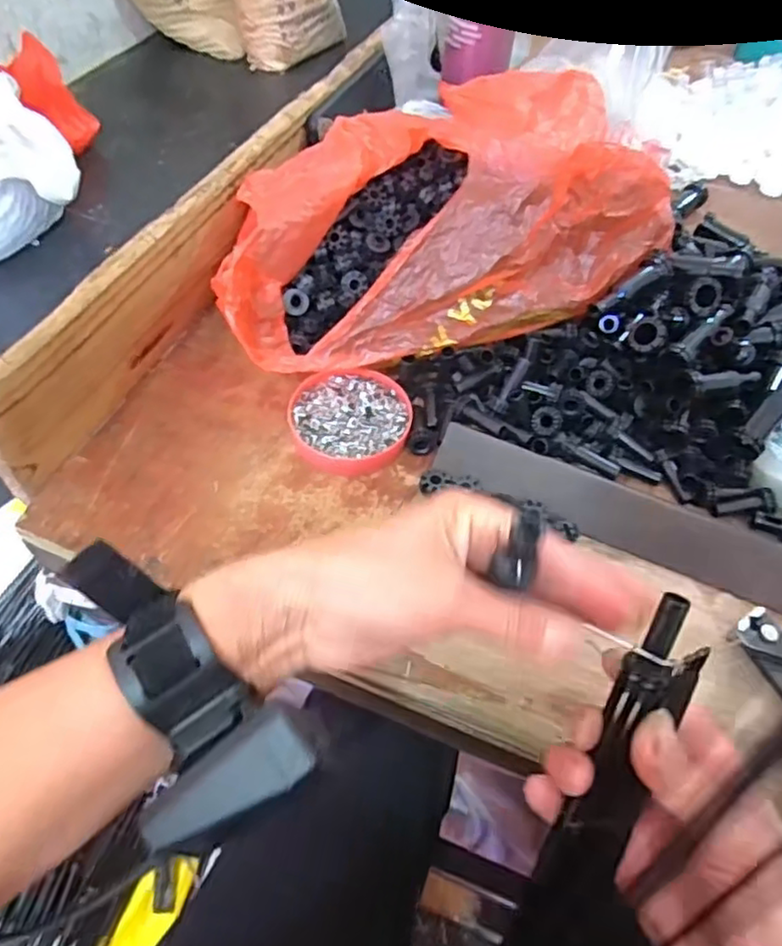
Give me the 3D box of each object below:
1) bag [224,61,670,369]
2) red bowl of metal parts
[{"bbox_3d":[0.049,-0.192,0.468,0.333,0.131,0.192,-5,54,-8],"label":"bag"},{"bbox_3d":[-0.027,-0.037,0.447,0.078,0.018,0.078,2,54,-3],"label":"red bowl of metal parts"}]

